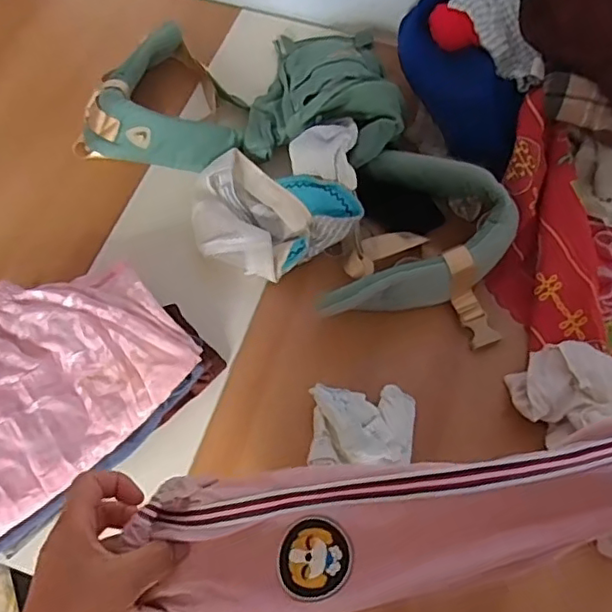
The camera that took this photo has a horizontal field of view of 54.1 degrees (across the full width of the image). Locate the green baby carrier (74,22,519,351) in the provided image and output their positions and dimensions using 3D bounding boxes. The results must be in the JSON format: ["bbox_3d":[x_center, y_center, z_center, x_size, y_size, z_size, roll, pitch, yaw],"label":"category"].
[{"bbox_3d":[-0.014,-0.168,0.699,0.408,0.099,0.526,-17,64,-11],"label":"green baby carrier"}]

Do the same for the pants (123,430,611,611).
[{"bbox_3d":[0.058,0.126,0.340,0.319,0.044,0.106,-20,62,17],"label":"pants"}]

